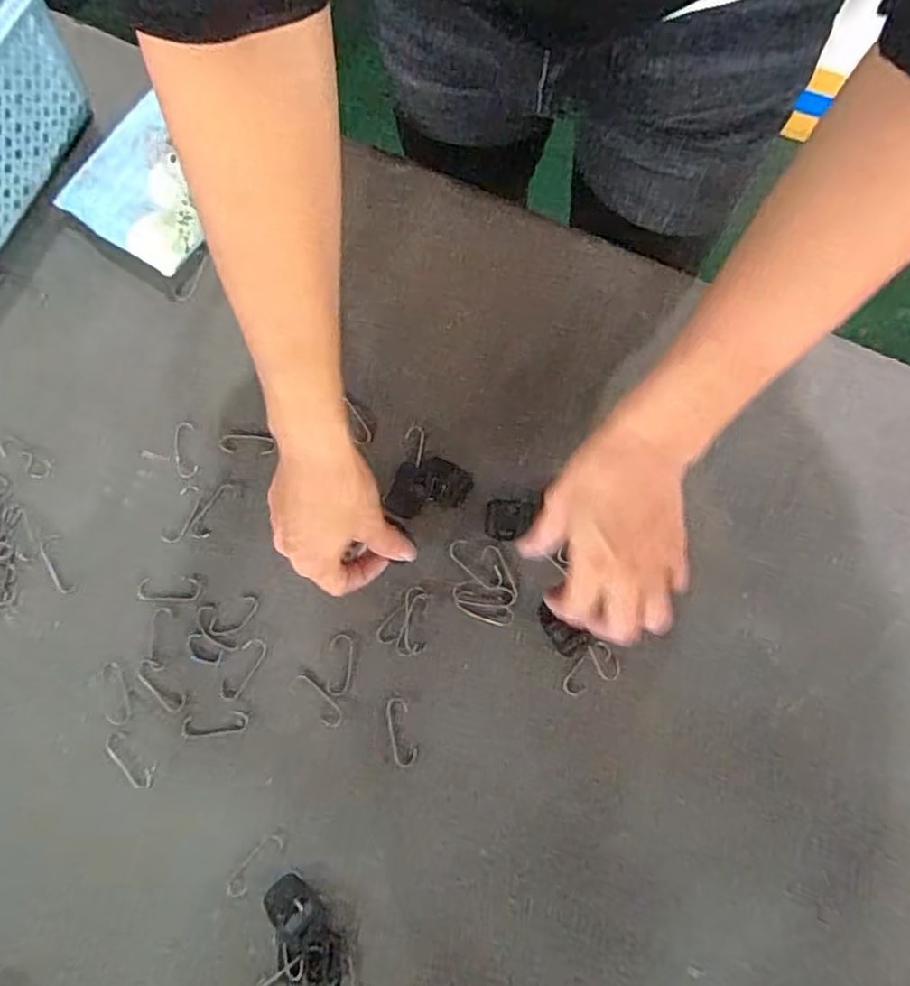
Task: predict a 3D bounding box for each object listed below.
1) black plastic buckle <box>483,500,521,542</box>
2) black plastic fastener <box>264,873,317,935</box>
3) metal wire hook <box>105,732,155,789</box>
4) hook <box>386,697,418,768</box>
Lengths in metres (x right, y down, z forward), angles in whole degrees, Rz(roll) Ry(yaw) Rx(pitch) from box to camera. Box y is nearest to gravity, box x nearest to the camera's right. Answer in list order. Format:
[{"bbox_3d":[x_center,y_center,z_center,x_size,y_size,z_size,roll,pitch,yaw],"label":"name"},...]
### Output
[{"bbox_3d":[0.033,0.018,0.449,0.023,0.004,0.029,9,78,2],"label":"black plastic buckle"},{"bbox_3d":[-0.103,0.259,0.400,0.028,0.004,0.032,-40,81,-8],"label":"black plastic fastener"},{"bbox_3d":[-0.214,0.176,0.417,0.044,0.004,0.016,42,81,8],"label":"metal wire hook"},{"bbox_3d":[-0.036,0.158,0.420,0.016,0.004,0.044,-13,78,-3],"label":"hook"}]

